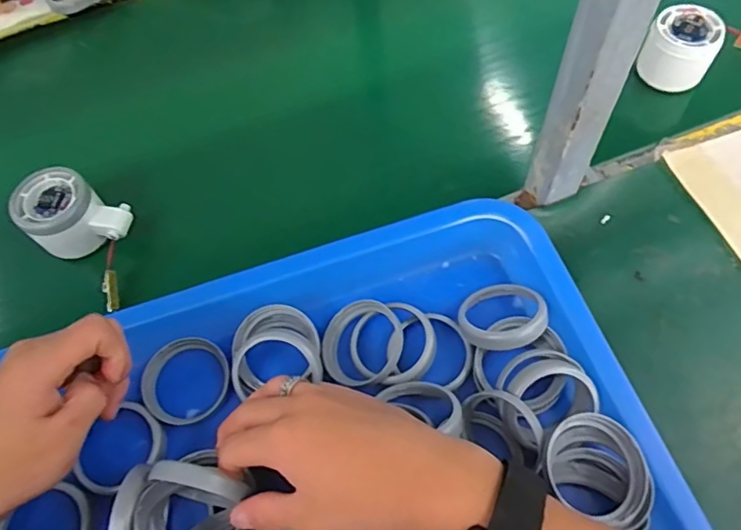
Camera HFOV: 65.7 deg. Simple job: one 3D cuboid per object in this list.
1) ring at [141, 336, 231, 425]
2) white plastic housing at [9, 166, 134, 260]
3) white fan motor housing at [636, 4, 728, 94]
[{"bbox_3d":[-0.127,0.079,0.393,0.059,0.012,0.057,-2,61,3],"label":"ring"},{"bbox_3d":[-0.236,-0.036,0.454,0.073,0.048,0.058,25,66,17],"label":"white plastic housing"},{"bbox_3d":[0.272,-0.189,0.505,0.057,0.045,0.057,25,66,17],"label":"white fan motor housing"}]

